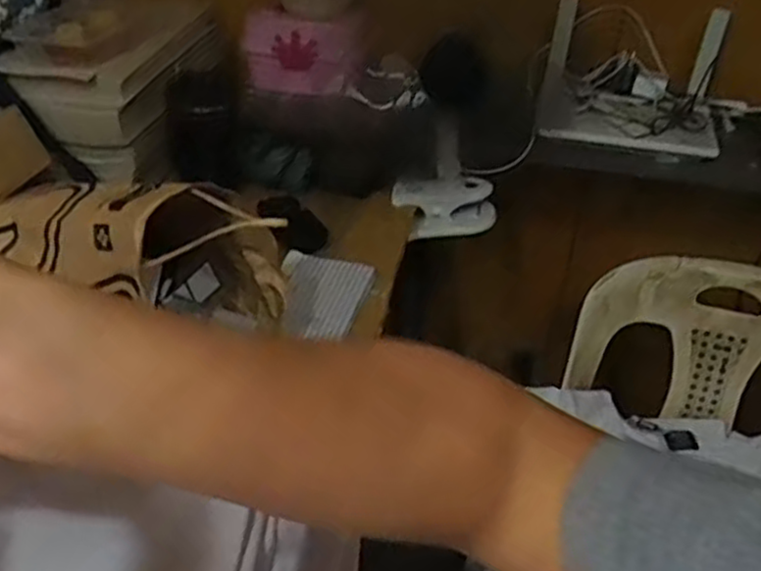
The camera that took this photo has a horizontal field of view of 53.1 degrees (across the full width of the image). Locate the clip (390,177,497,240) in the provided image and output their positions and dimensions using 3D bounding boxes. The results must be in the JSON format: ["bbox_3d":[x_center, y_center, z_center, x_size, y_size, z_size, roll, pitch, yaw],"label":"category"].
[{"bbox_3d":[0.084,-0.105,1.007,0.139,0.067,0.048,-2,35,-8],"label":"clip"}]

